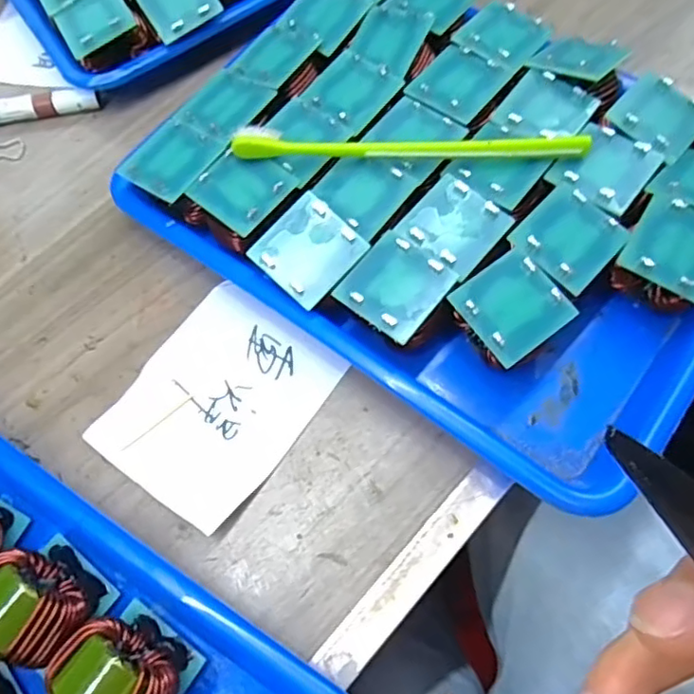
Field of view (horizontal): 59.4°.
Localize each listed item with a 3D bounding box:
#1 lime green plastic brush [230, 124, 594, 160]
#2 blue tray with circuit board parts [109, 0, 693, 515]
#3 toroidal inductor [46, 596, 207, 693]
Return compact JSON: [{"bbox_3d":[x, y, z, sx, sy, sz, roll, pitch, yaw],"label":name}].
[{"bbox_3d":[0.033,-0.107,0.326,0.186,0.015,0.019,3,67,4],"label":"lime green plastic brush"},{"bbox_3d":[0.060,-0.092,0.350,0.321,0.058,0.247,35,72,16],"label":"blue tray with circuit board parts"},{"bbox_3d":[-0.092,0.135,0.254,0.050,0.044,0.040,39,74,18],"label":"toroidal inductor"}]

